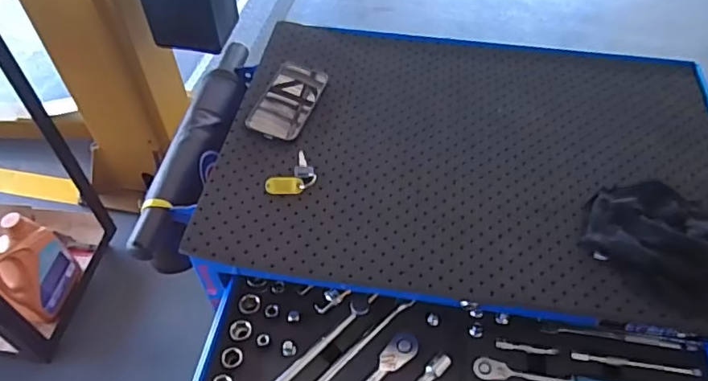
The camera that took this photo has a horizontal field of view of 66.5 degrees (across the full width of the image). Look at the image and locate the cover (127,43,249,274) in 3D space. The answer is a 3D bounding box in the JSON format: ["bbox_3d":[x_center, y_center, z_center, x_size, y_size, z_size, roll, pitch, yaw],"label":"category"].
[{"bbox_3d":[-0.227,-0.078,0.823,0.079,0.057,0.435,6,52,4],"label":"cover"}]

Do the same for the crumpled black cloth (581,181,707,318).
[{"bbox_3d":[0.366,0.055,0.617,0.157,0.032,0.186,-34,59,-24],"label":"crumpled black cloth"}]

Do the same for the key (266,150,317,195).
[{"bbox_3d":[-0.075,-0.018,0.699,0.049,0.007,0.079,30,57,21],"label":"key"}]

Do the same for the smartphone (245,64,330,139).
[{"bbox_3d":[-0.094,-0.136,0.788,0.078,0.015,0.163,13,53,9],"label":"smartphone"}]

